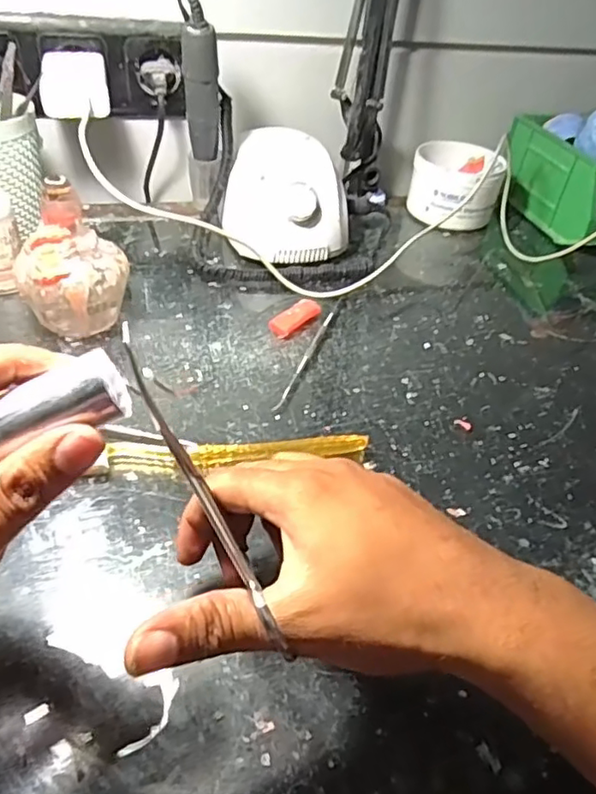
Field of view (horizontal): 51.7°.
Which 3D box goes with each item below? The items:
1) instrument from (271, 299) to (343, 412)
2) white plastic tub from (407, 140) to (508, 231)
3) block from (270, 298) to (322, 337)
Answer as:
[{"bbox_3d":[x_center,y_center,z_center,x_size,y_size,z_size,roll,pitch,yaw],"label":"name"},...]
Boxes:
[{"bbox_3d":[0.010,-0.038,0.458,0.006,0.007,0.147,18,42,11],"label":"instrument"},{"bbox_3d":[0.160,-0.213,0.635,0.092,0.065,0.100,15,42,9],"label":"white plastic tub"},{"bbox_3d":[-0.001,-0.062,0.478,0.016,0.013,0.048,30,46,24],"label":"block"}]

